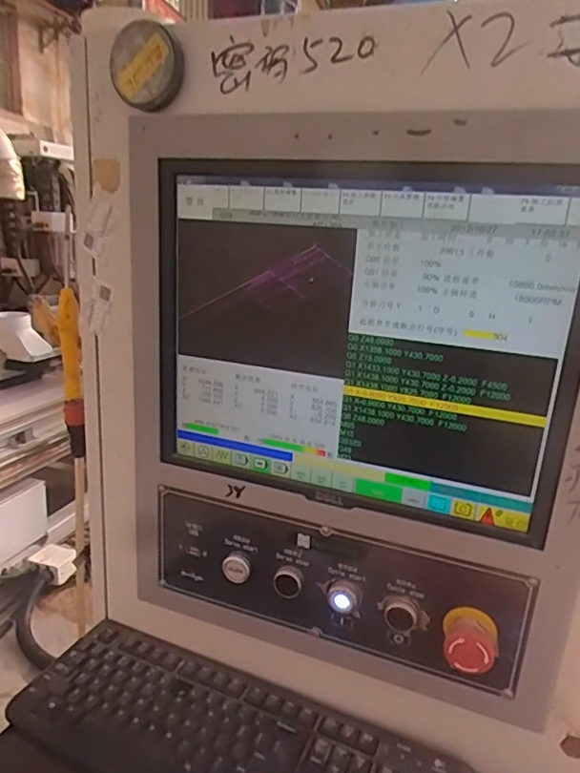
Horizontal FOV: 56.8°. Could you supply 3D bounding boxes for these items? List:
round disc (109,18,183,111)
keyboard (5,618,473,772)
[{"bbox_3d":[-0.126,-0.282,0.470,0.066,0.067,0.024,42,12,-2],"label":"round disc"},{"bbox_3d":[-0.054,0.347,0.522,0.433,0.020,0.147,10,17,20],"label":"keyboard"}]

